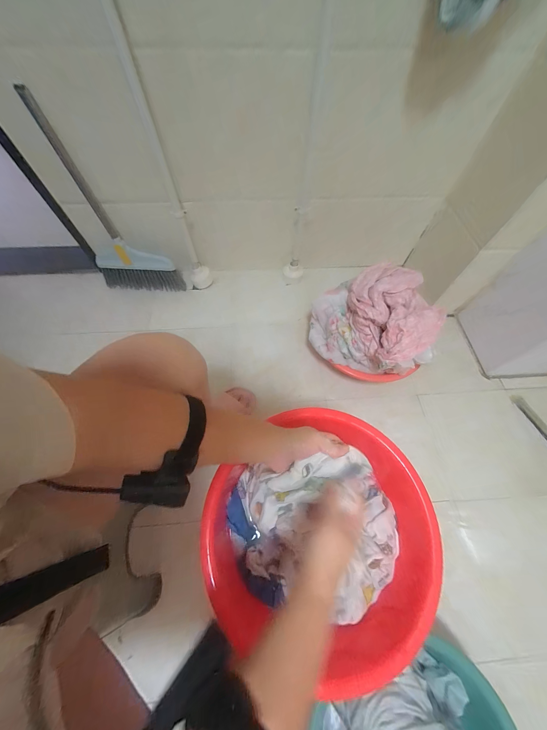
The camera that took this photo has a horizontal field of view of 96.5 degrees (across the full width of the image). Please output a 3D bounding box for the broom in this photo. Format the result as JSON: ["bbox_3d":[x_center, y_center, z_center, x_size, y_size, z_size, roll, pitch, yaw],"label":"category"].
[{"bbox_3d":[-0.464,-0.437,0.753,0.293,0.515,0.056,6,54,-4],"label":"broom"}]

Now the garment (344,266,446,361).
[{"bbox_3d":[0.320,-0.137,0.649,0.199,0.111,0.256,-18,66,-10],"label":"garment"}]

